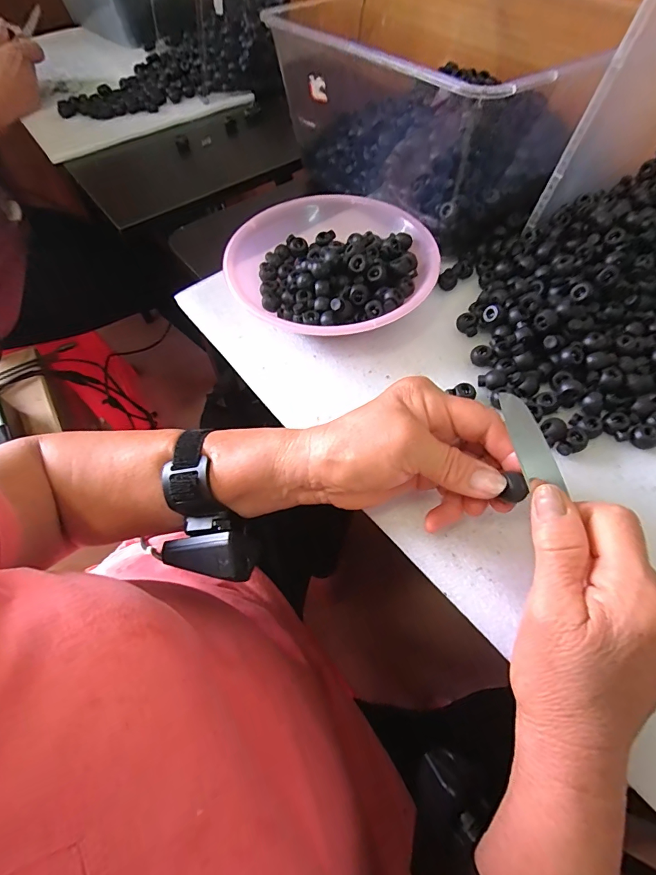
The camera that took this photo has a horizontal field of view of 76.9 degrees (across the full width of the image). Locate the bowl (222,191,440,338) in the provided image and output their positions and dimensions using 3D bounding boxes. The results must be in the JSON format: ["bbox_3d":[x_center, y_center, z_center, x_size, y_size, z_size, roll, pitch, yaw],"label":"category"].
[{"bbox_3d":[0.003,-0.160,0.390,0.184,0.048,0.188,-1,59,3],"label":"bowl"}]

